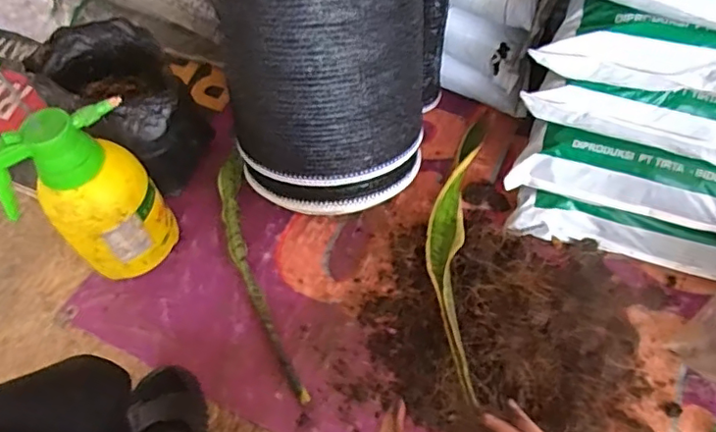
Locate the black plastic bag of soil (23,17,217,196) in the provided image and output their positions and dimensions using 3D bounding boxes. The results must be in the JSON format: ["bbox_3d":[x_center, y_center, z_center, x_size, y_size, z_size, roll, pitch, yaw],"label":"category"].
[{"bbox_3d":[-0.343,-0.159,0.871,0.166,0.175,0.219,-40,62,-19],"label":"black plastic bag of soil"}]

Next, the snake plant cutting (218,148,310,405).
[{"bbox_3d":[-0.148,0.081,0.819,0.056,0.043,0.389,-17,59,-7],"label":"snake plant cutting"}]

